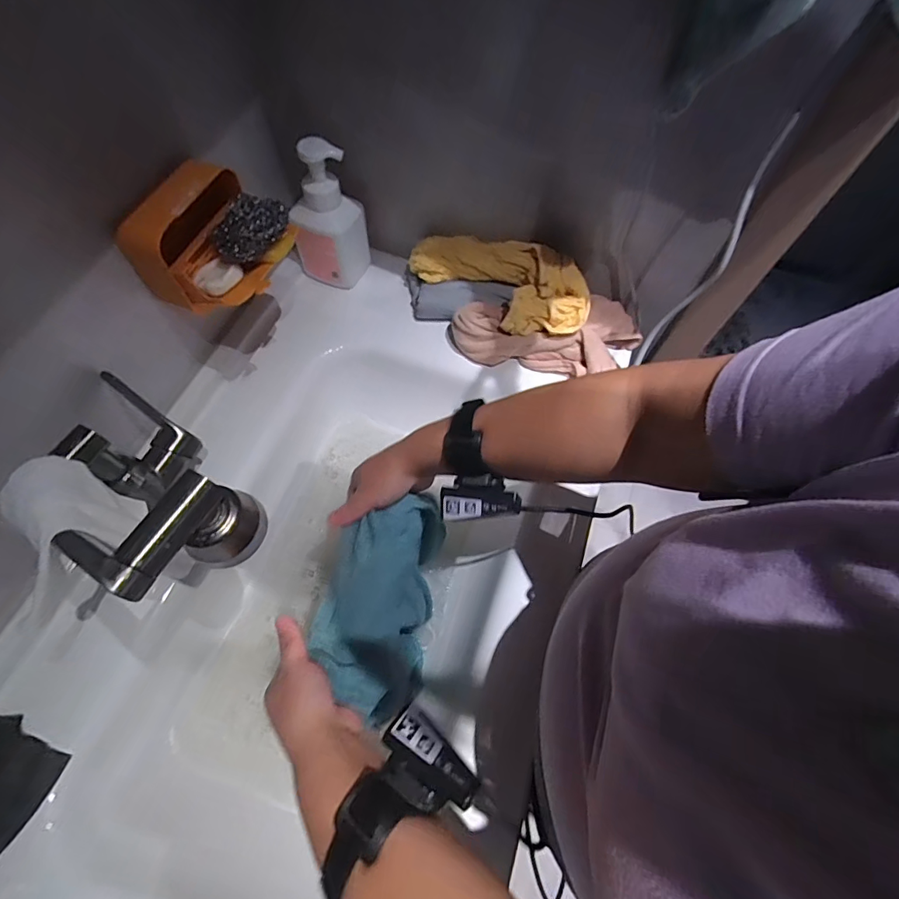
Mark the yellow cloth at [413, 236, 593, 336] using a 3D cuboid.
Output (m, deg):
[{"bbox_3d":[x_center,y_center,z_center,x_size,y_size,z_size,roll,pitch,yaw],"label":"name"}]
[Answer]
[{"bbox_3d":[0.061,-0.225,0.590,0.254,0.069,0.097,30,65,11],"label":"yellow cloth"}]

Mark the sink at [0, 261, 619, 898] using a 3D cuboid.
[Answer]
[{"bbox_3d":[-0.143,0.158,0.499,0.454,0.123,0.890,16,63,4],"label":"sink"}]

